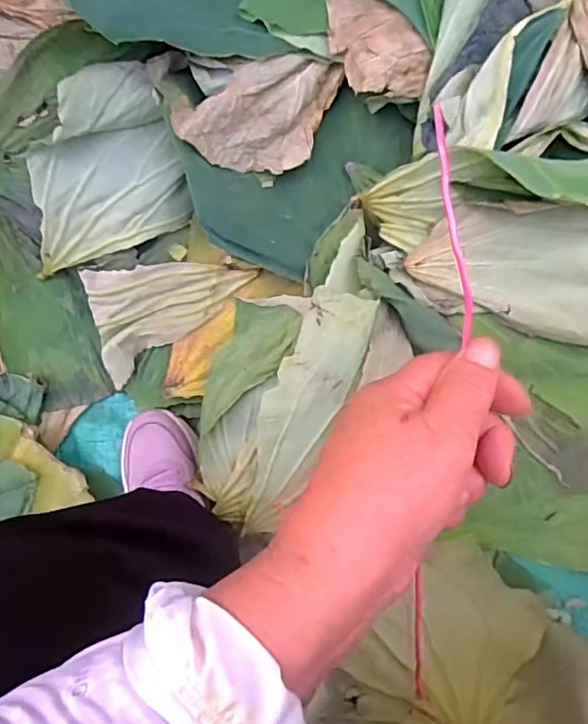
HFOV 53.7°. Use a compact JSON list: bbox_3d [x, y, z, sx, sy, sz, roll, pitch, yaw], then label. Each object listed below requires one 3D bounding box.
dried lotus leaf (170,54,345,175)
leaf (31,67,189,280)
[{"bbox_3d":[-0.029,-0.252,0.600,0.165,0.081,0.092,-13,82,5],"label":"dried lotus leaf"},{"bbox_3d":[-0.210,-0.199,0.610,0.180,0.033,0.177,-13,118,6],"label":"leaf"}]

